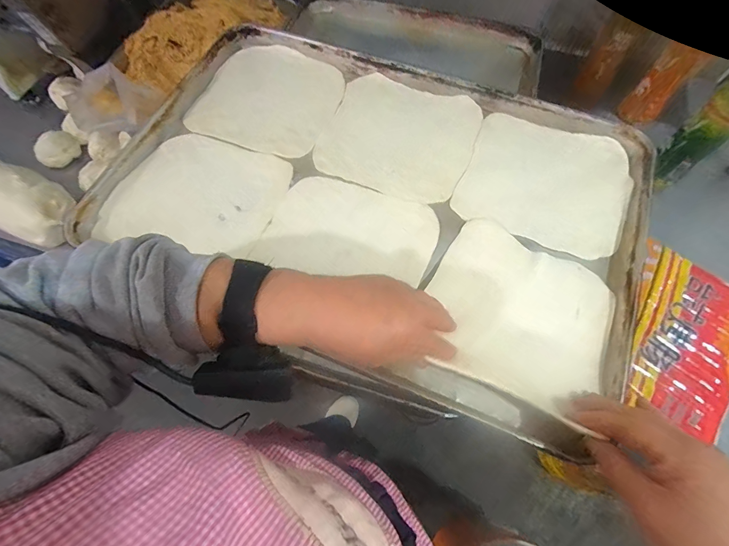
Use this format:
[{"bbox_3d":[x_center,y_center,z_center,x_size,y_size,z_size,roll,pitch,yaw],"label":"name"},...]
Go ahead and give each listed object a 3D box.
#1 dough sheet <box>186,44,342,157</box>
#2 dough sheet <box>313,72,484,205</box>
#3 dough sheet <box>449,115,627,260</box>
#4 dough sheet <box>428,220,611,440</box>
[{"bbox_3d":[-0.134,-0.246,0.496,0.183,0.011,0.185,21,69,9],"label":"dough sheet"},{"bbox_3d":[0.045,-0.182,0.465,0.190,0.011,0.180,20,69,9],"label":"dough sheet"},{"bbox_3d":[0.220,-0.113,0.428,0.185,0.010,0.167,21,69,9],"label":"dough sheet"},{"bbox_3d":[0.165,0.028,0.356,0.178,0.039,0.167,22,69,9],"label":"dough sheet"}]

